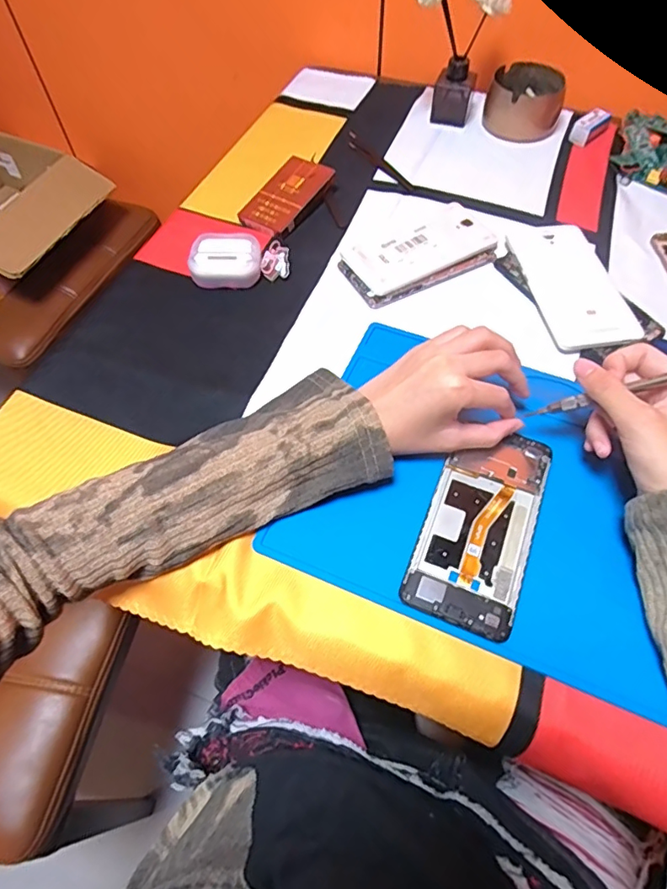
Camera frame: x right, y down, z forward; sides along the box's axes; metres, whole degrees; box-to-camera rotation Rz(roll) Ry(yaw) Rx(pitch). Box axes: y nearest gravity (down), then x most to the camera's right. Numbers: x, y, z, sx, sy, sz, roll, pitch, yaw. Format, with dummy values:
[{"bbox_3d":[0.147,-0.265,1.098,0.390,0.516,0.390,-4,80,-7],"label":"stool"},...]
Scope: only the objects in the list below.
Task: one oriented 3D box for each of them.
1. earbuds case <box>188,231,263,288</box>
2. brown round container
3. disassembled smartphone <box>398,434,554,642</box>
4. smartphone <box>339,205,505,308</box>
[{"bbox_3d":[-0.102,-0.177,0.493,0.065,0.028,0.047,-7,59,-3],"label":"earbuds case"},{"bbox_3d":[0.225,-0.404,0.612,0.085,0.048,0.081,15,60,10],"label":"brown round container"},{"bbox_3d":[0.104,0.053,0.356,0.073,0.005,0.148,24,62,15],"label":"disassembled smartphone"},{"bbox_3d":[0.083,-0.187,0.502,0.149,0.014,0.081,-25,62,-13],"label":"smartphone"}]

